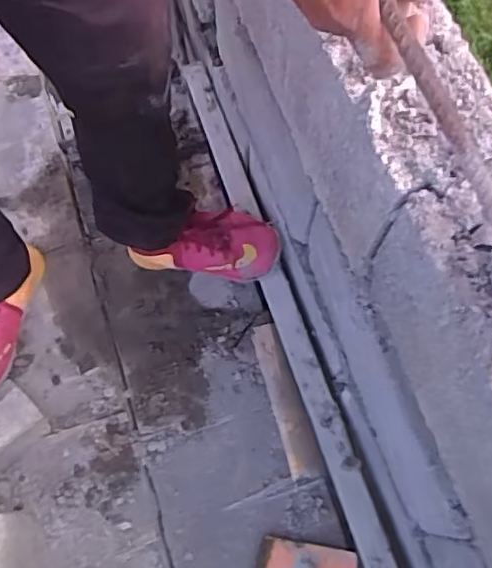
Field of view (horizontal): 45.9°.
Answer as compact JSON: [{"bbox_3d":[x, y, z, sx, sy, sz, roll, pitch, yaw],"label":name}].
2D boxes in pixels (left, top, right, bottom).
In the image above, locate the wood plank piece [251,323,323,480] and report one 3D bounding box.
[{"bbox_3d":[0.061,0.180,0.911,0.047,0.020,0.241,-17,71,2],"label":"wood plank piece"}]

